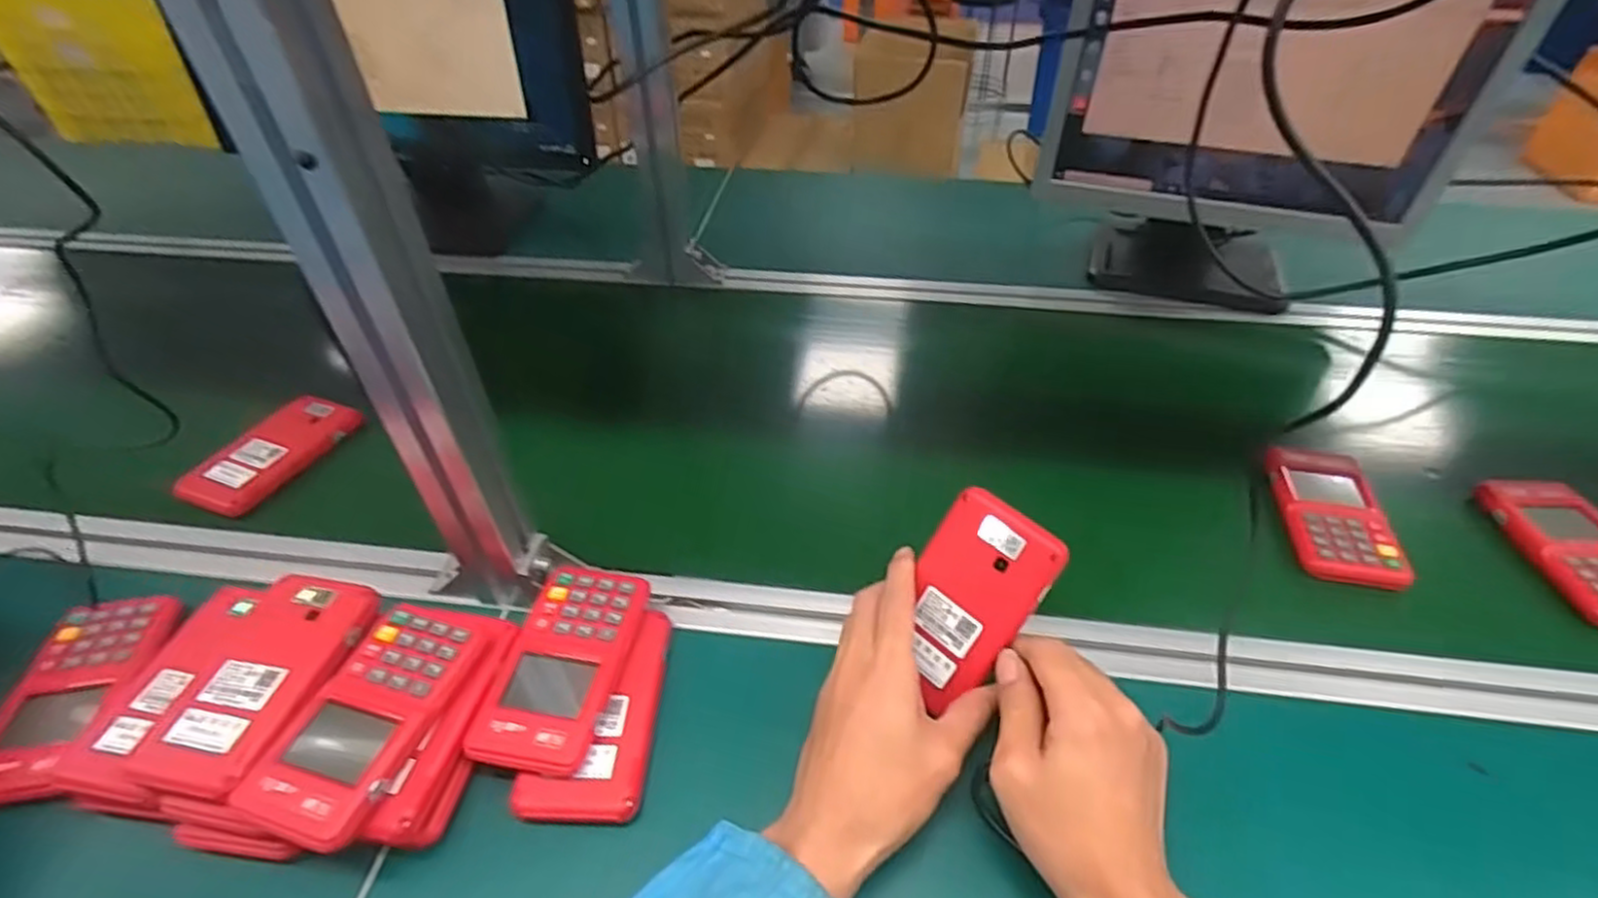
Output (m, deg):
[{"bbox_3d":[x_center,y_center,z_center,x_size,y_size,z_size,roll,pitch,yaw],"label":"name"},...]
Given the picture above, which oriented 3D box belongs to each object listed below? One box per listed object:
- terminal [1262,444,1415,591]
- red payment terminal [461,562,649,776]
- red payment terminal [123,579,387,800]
[{"bbox_3d":[0.406,0.049,0.552,0.069,0.017,0.131,6,45,8],"label":"terminal"},{"bbox_3d":[-0.143,0.128,0.443,0.069,0.016,0.130,5,45,8],"label":"red payment terminal"},{"bbox_3d":[-0.309,0.129,0.418,0.076,0.015,0.132,3,45,5],"label":"red payment terminal"}]

